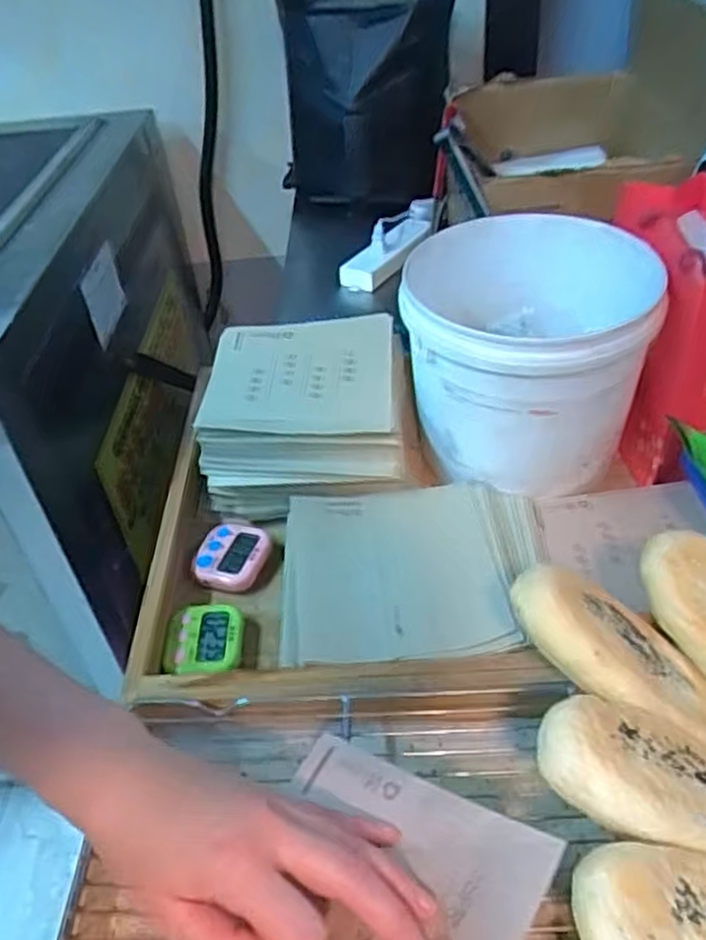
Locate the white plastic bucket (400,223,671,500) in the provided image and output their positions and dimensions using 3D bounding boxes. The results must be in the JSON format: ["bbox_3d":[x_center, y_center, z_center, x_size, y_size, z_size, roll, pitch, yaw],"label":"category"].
[{"bbox_3d":[0.146,-0.108,0.657,0.206,0.154,0.194,-3,41,3],"label":"white plastic bucket"}]

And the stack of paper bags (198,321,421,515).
[{"bbox_3d":[-0.048,-0.065,0.704,0.182,0.081,0.191,-5,41,1],"label":"stack of paper bags"}]

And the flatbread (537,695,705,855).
[{"bbox_3d":[0.157,0.154,0.363,0.134,0.023,0.064,21,47,-6],"label":"flatbread"}]

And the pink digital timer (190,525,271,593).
[{"bbox_3d":[-0.103,0.073,0.633,0.062,0.020,0.060,3,41,10],"label":"pink digital timer"}]

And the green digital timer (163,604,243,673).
[{"bbox_3d":[-0.115,0.132,0.569,0.055,0.018,0.056,-1,46,3],"label":"green digital timer"}]

